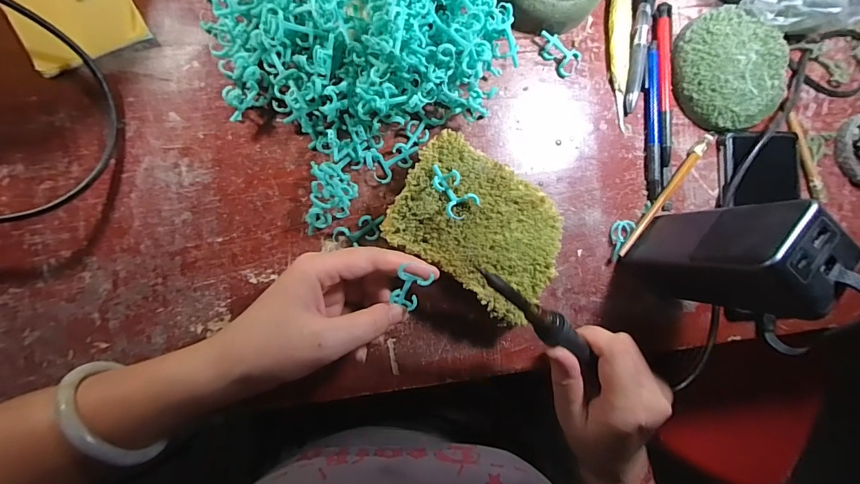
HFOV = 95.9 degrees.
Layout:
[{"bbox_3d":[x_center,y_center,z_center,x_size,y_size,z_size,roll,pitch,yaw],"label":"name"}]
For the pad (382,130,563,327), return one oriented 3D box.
[{"bbox_3d":[0.040,-0.010,0.283,0.132,0.014,0.090,34,84,-9],"label":"pad"}]

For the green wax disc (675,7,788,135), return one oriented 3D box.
[{"bbox_3d":[0.267,-0.151,0.342,0.102,0.020,0.097,0,90,-9],"label":"green wax disc"}]

